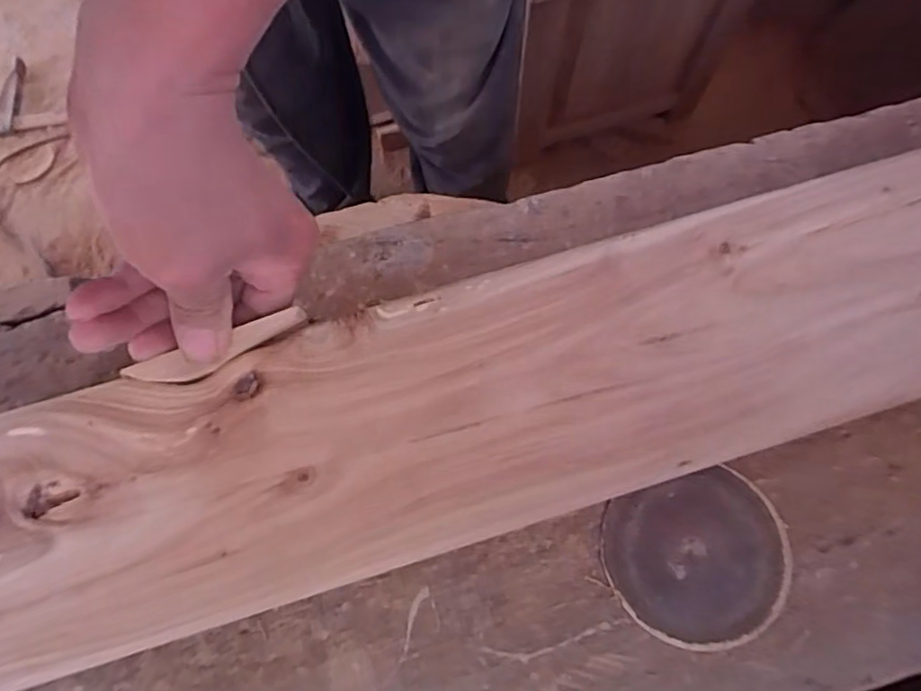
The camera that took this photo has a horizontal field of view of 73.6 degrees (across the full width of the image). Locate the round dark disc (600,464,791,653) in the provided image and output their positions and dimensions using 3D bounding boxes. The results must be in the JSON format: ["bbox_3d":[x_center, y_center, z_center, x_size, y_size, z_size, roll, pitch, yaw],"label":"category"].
[{"bbox_3d":[0.125,0.112,0.322,0.092,0.005,0.083,-17,73,-3],"label":"round dark disc"}]

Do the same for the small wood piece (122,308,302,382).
[{"bbox_3d":[-0.113,0.003,0.284,0.085,0.009,0.014,-21,73,-1],"label":"small wood piece"}]

